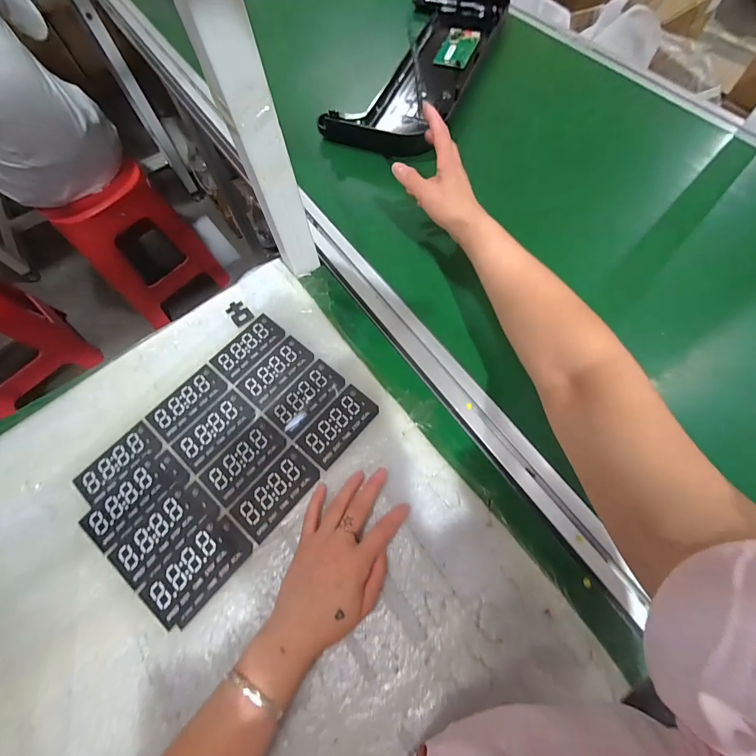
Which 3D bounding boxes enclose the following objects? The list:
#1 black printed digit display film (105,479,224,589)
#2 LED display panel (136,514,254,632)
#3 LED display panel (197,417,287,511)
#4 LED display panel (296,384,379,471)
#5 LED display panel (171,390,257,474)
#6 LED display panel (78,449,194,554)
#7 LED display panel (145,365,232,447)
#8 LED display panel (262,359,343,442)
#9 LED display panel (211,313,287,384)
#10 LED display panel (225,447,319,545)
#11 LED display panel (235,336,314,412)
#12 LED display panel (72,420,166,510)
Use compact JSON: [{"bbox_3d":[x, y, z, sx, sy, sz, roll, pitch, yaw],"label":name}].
[{"bbox_3d":[-0.215,0.156,0.371,0.104,0.004,0.051,-42,72,-15],"label":"black printed digit display film"},{"bbox_3d":[-0.175,0.187,0.355,0.056,0.004,0.099,40,73,17],"label":"LED display panel"},{"bbox_3d":[-0.146,0.090,0.398,0.049,0.004,0.091,40,73,17],"label":"LED display panel"},{"bbox_3d":[-0.044,0.053,0.409,0.048,0.004,0.090,38,73,17],"label":"LED display panel"},{"bbox_3d":[-0.185,0.059,0.416,0.047,0.004,0.091,39,73,17],"label":"LED display panel"},{"bbox_3d":[-0.254,0.128,0.387,0.048,0.005,0.107,42,74,18],"label":"LED display panel"},{"bbox_3d":[-0.224,0.029,0.431,0.046,0.004,0.091,39,73,17],"label":"LED display panel"},{"bbox_3d":[-0.084,0.022,0.425,0.047,0.004,0.092,39,73,17],"label":"LED display panel"},{"bbox_3d":[-0.162,-0.039,0.459,0.047,0.004,0.091,38,73,16],"label":"LED display panel"},{"bbox_3d":[-0.106,0.121,0.382,0.046,0.004,0.092,40,73,17],"label":"LED display panel"},{"bbox_3d":[-0.122,-0.008,0.440,0.049,0.004,0.090,39,73,17],"label":"LED display panel"},{"bbox_3d":[-0.286,0.094,0.405,0.048,0.005,0.089,38,73,16],"label":"LED display panel"}]

